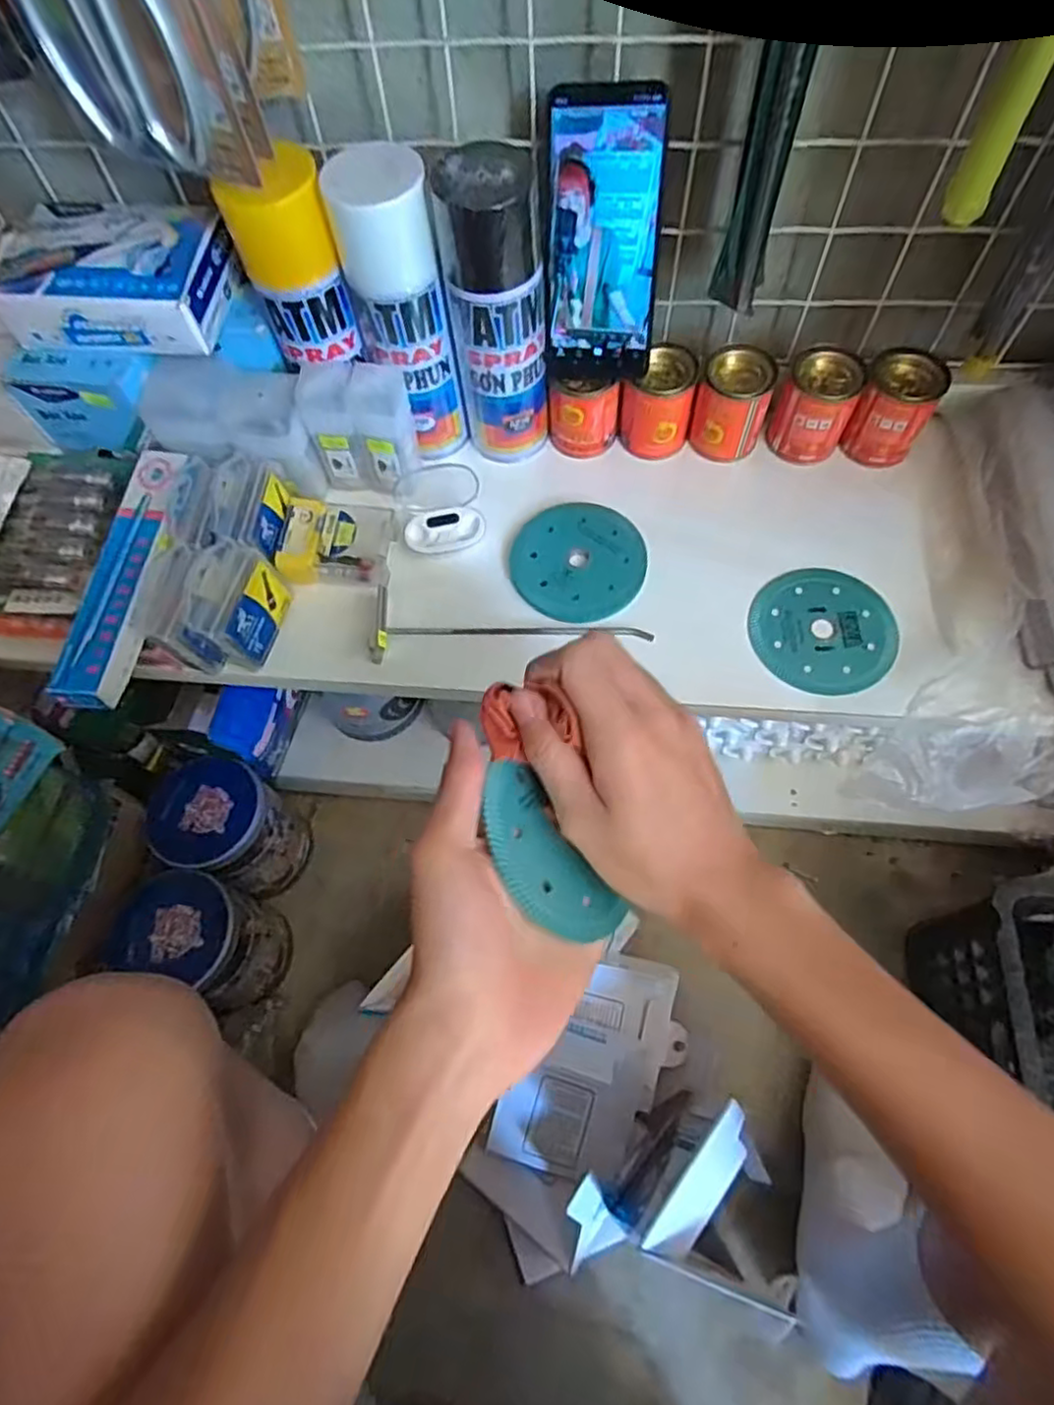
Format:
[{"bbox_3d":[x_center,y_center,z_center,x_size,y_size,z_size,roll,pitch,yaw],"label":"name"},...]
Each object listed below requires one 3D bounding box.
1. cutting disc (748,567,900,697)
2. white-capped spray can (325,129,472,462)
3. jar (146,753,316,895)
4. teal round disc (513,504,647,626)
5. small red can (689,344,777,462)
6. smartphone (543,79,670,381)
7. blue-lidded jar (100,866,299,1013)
[{"bbox_3d":[0.214,-0.054,0.494,0.100,0.005,0.102,-1,67,3],"label":"cutting disc"},{"bbox_3d":[-0.087,-0.270,0.487,0.065,0.199,0.062,-1,63,2],"label":"white-capped spray can"},{"bbox_3d":[-0.315,0.140,0.737,0.113,0.161,0.111,-1,63,2],"label":"jar"},{"bbox_3d":[0.040,-0.109,0.522,0.099,0.004,0.098,-1,71,3],"label":"teal round disc"},{"bbox_3d":[0.159,-0.231,0.530,0.056,0.066,0.049,14,65,10],"label":"small red can"},{"bbox_3d":[0.051,-0.306,0.456,0.076,0.161,0.014,2,39,4],"label":"smartphone"},{"bbox_3d":[-0.314,0.236,0.677,0.106,0.160,0.098,-1,63,2],"label":"blue-lidded jar"}]

